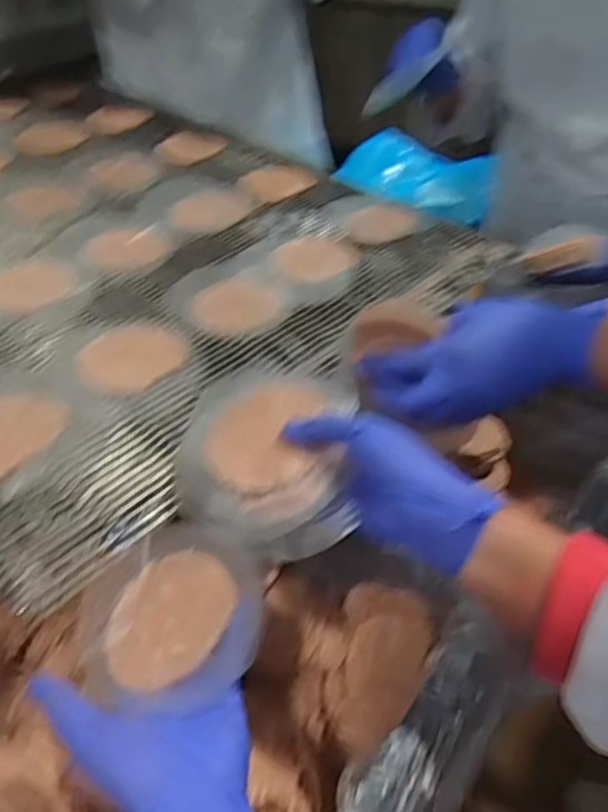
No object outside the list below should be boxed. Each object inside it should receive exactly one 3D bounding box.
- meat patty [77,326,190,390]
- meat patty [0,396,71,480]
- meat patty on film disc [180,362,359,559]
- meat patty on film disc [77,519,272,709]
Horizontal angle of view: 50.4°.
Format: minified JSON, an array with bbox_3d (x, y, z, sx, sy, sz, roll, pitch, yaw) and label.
[{"bbox_3d":[-0.143,-0.044,0.544,0.084,0.019,0.066,-8,40,-5],"label":"meat patty"},{"bbox_3d":[-0.220,0.019,0.470,0.059,0.019,0.087,22,46,27],"label":"meat patty"},{"bbox_3d":[-0.029,0.032,0.437,0.122,0.014,0.135,-4,61,18],"label":"meat patty on film disc"},{"bbox_3d":[-0.082,0.125,0.398,0.117,0.011,0.107,-19,52,3],"label":"meat patty on film disc"}]

